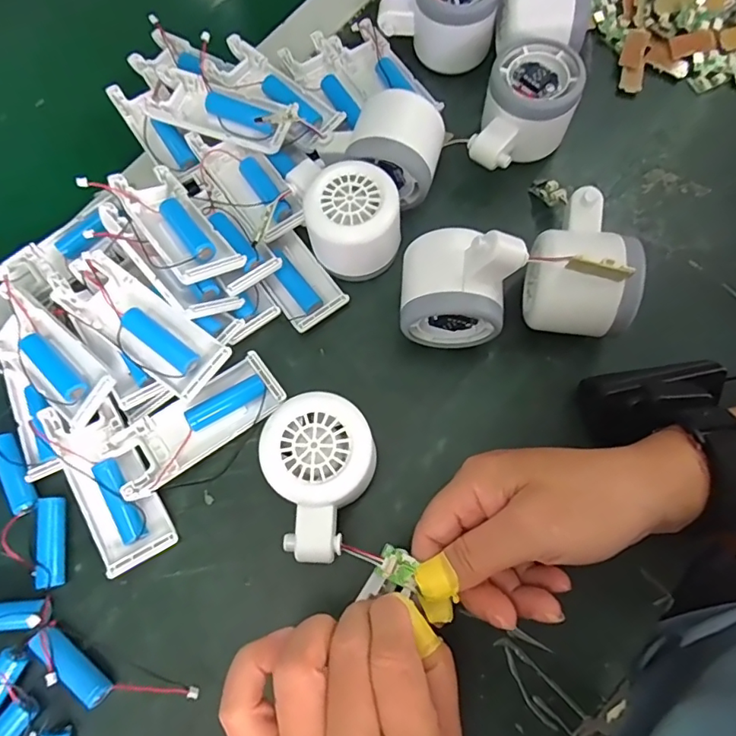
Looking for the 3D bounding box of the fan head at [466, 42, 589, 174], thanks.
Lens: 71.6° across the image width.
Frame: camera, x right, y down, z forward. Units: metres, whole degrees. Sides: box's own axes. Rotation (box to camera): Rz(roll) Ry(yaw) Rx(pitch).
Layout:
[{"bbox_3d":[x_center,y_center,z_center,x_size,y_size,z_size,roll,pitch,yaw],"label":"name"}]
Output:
[{"bbox_3d":[0.105,-0.170,0.342,0.057,0.047,0.083,23,75,10],"label":"fan head"}]

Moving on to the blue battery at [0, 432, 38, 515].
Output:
[{"bbox_3d":[-0.212,0.063,0.309,0.014,0.016,0.050,-32,74,-7],"label":"blue battery"}]

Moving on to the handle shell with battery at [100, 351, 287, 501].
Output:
[{"bbox_3d":[-0.103,0.031,0.307,0.102,0.024,0.043,-38,75,-9],"label":"handle shell with battery"}]

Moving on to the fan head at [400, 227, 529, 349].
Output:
[{"bbox_3d":[0.050,-0.049,0.294,0.059,0.078,0.054,2,73,3],"label":"fan head"}]

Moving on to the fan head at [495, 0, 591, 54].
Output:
[{"bbox_3d":[0.125,-0.260,0.366,0.058,0.052,0.072,10,73,6],"label":"fan head"}]

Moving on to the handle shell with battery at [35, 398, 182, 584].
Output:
[{"bbox_3d":[-0.150,0.066,0.299,0.039,0.022,0.101,-29,73,-6],"label":"handle shell with battery"}]

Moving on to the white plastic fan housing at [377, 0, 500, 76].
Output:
[{"bbox_3d":[0.057,-0.263,0.379,0.086,0.053,0.059,26,75,10],"label":"white plastic fan housing"}]

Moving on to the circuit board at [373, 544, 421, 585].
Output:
[{"bbox_3d":[0.014,0.098,0.253,0.017,0.006,0.015,25,76,8],"label":"circuit board"}]

